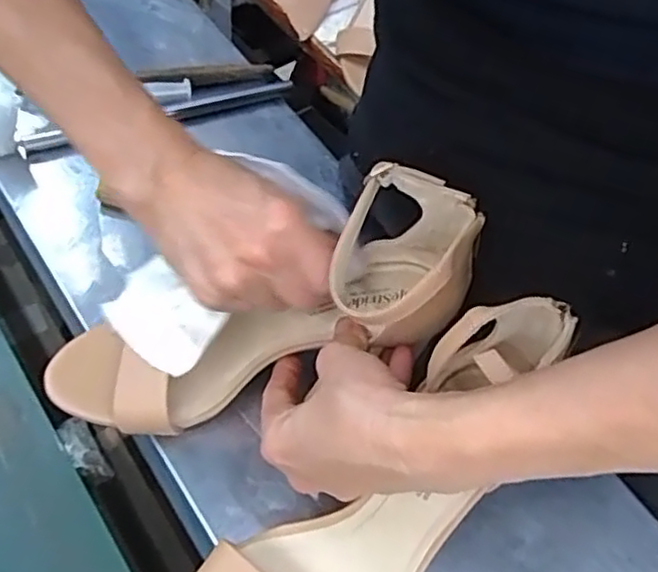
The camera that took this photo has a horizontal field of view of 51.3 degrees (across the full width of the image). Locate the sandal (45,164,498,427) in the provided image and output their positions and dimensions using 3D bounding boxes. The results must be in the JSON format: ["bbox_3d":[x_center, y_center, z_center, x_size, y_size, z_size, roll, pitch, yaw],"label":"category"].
[{"bbox_3d":[-0.032,0.023,0.377,0.246,0.075,0.085,-28,59,9],"label":"sandal"}]

